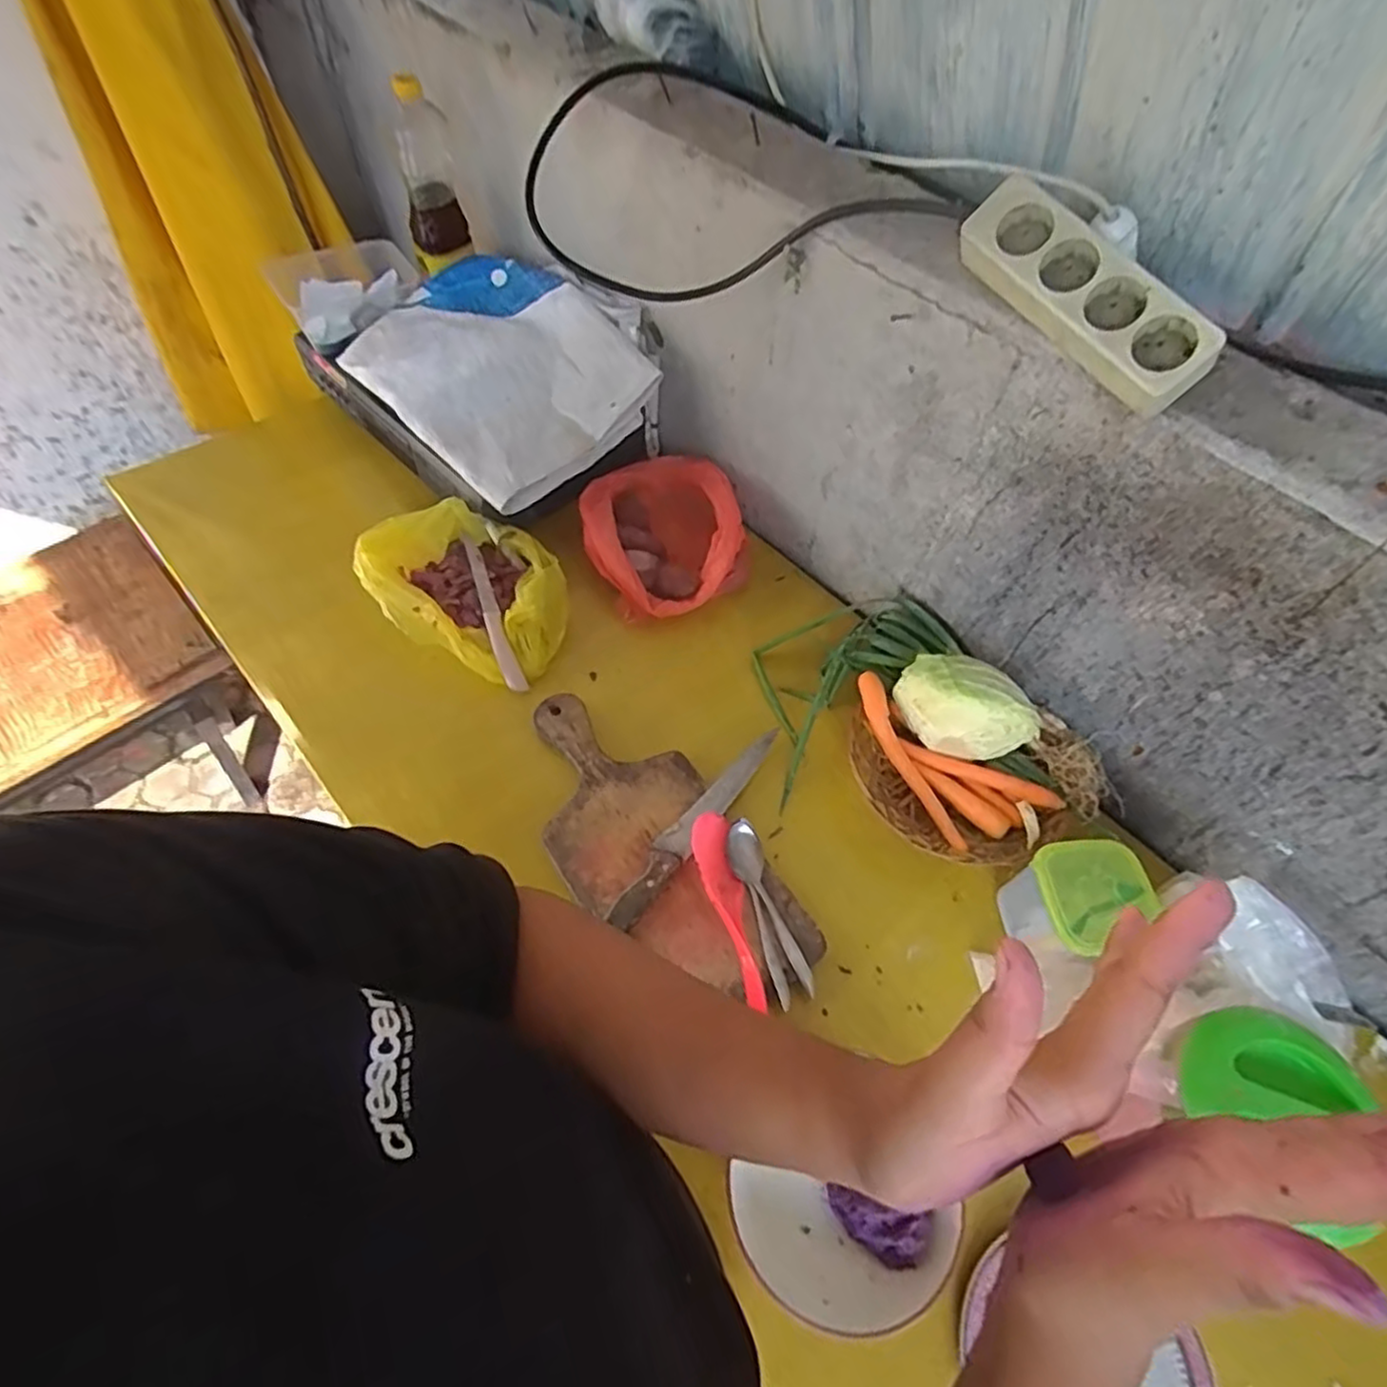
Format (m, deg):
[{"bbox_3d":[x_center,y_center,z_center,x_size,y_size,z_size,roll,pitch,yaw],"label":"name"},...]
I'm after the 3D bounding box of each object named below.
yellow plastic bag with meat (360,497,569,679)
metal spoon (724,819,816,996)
[{"bbox_3d":[-0.259,-0.126,0.815,0.235,0.056,0.172,19,60,9],"label":"yellow plastic bag with meat"},{"bbox_3d":[0.074,0.199,0.657,0.034,0.019,0.164,-22,75,-15],"label":"metal spoon"}]

